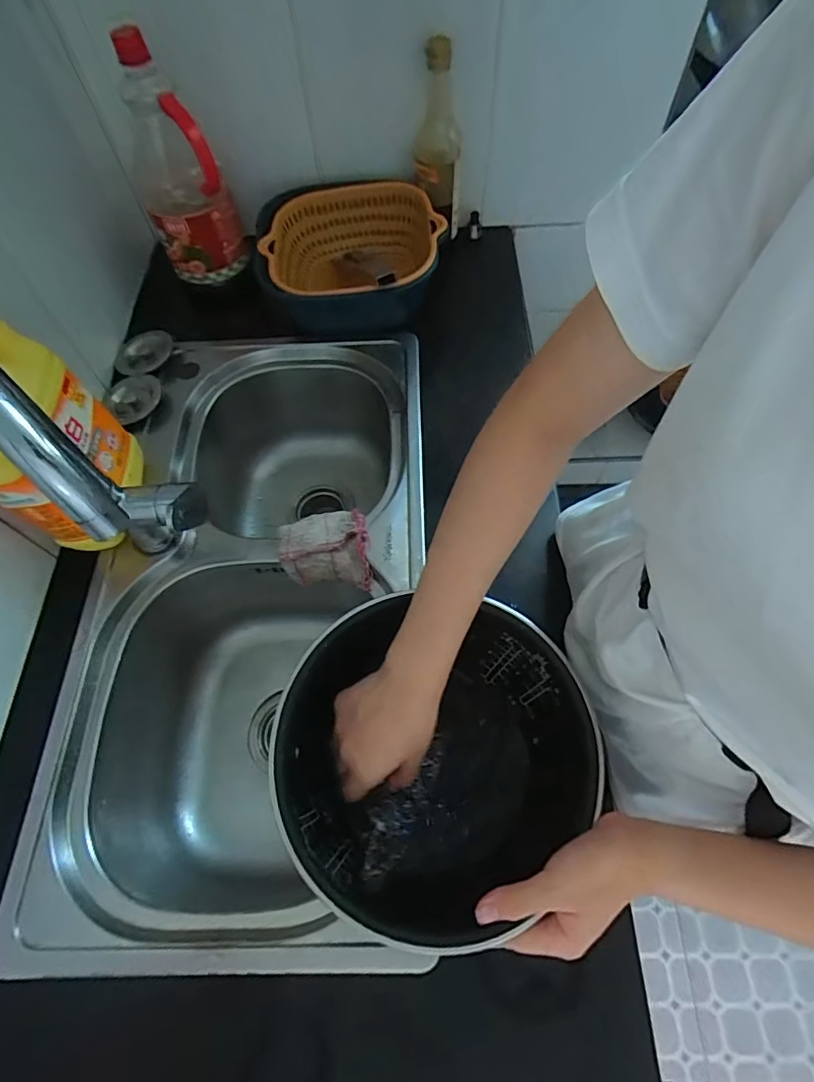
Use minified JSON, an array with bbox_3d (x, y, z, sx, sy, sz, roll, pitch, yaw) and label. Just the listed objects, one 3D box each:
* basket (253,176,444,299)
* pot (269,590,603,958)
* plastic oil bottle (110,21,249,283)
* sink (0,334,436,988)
[{"bbox_3d":[-0.072,-0.383,0.736,0.228,0.111,0.216,0,63,2],"label":"basket"},{"bbox_3d":[0.026,0.172,0.421,0.233,0.130,0.221,4,63,4],"label":"pot"},{"bbox_3d":[-0.282,-0.456,0.640,0.105,0.252,0.117,-21,64,-9],"label":"plastic oil bottle"},{"bbox_3d":[-0.179,0.057,0.670,0.370,0.209,0.744,3,63,4],"label":"sink"}]

